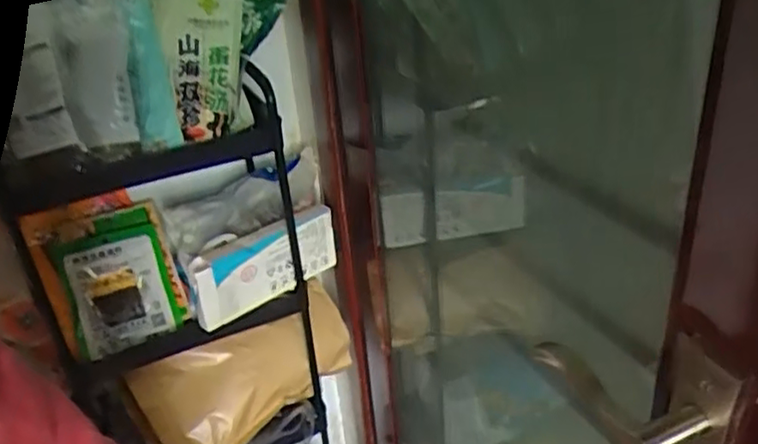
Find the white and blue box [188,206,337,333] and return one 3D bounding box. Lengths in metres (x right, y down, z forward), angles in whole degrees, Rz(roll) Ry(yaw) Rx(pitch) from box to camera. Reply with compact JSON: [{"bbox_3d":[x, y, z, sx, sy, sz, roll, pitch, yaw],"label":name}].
[{"bbox_3d":[-0.151,0.060,0.904,0.051,0.092,0.220,21,39,39],"label":"white and blue box"}]

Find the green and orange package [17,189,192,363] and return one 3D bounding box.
[{"bbox_3d":[-0.358,0.067,0.897,0.161,0.041,0.212,-19,68,-27],"label":"green and orange package"}]

